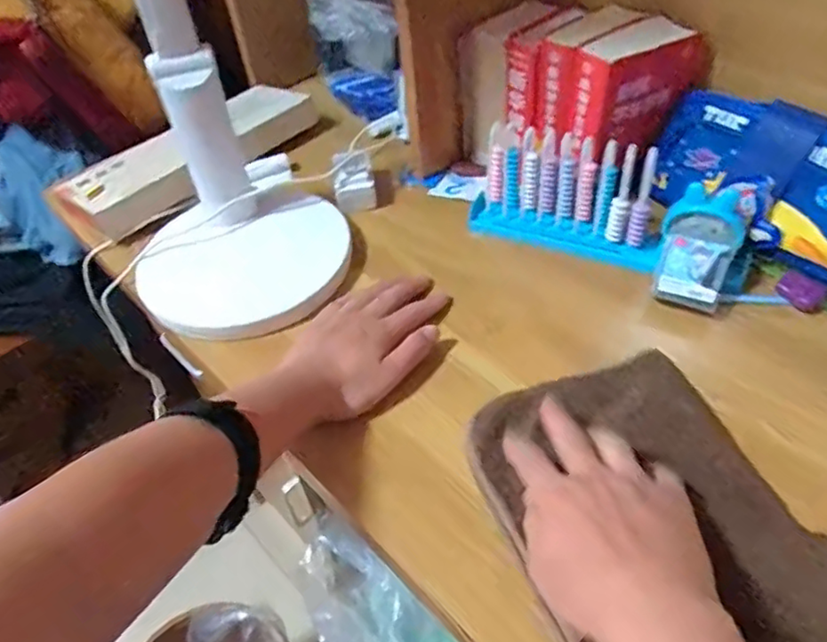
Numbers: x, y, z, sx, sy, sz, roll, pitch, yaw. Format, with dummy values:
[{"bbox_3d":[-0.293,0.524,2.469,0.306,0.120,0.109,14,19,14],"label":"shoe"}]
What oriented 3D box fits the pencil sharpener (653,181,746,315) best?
[{"bbox_3d":[0.225,-0.058,0.501,0.055,0.059,0.074,15,49,20],"label":"pencil sharpener"}]

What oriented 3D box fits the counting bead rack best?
[{"bbox_3d":[0.133,-0.108,0.553,0.163,0.095,0.041,22,52,26],"label":"counting bead rack"}]

